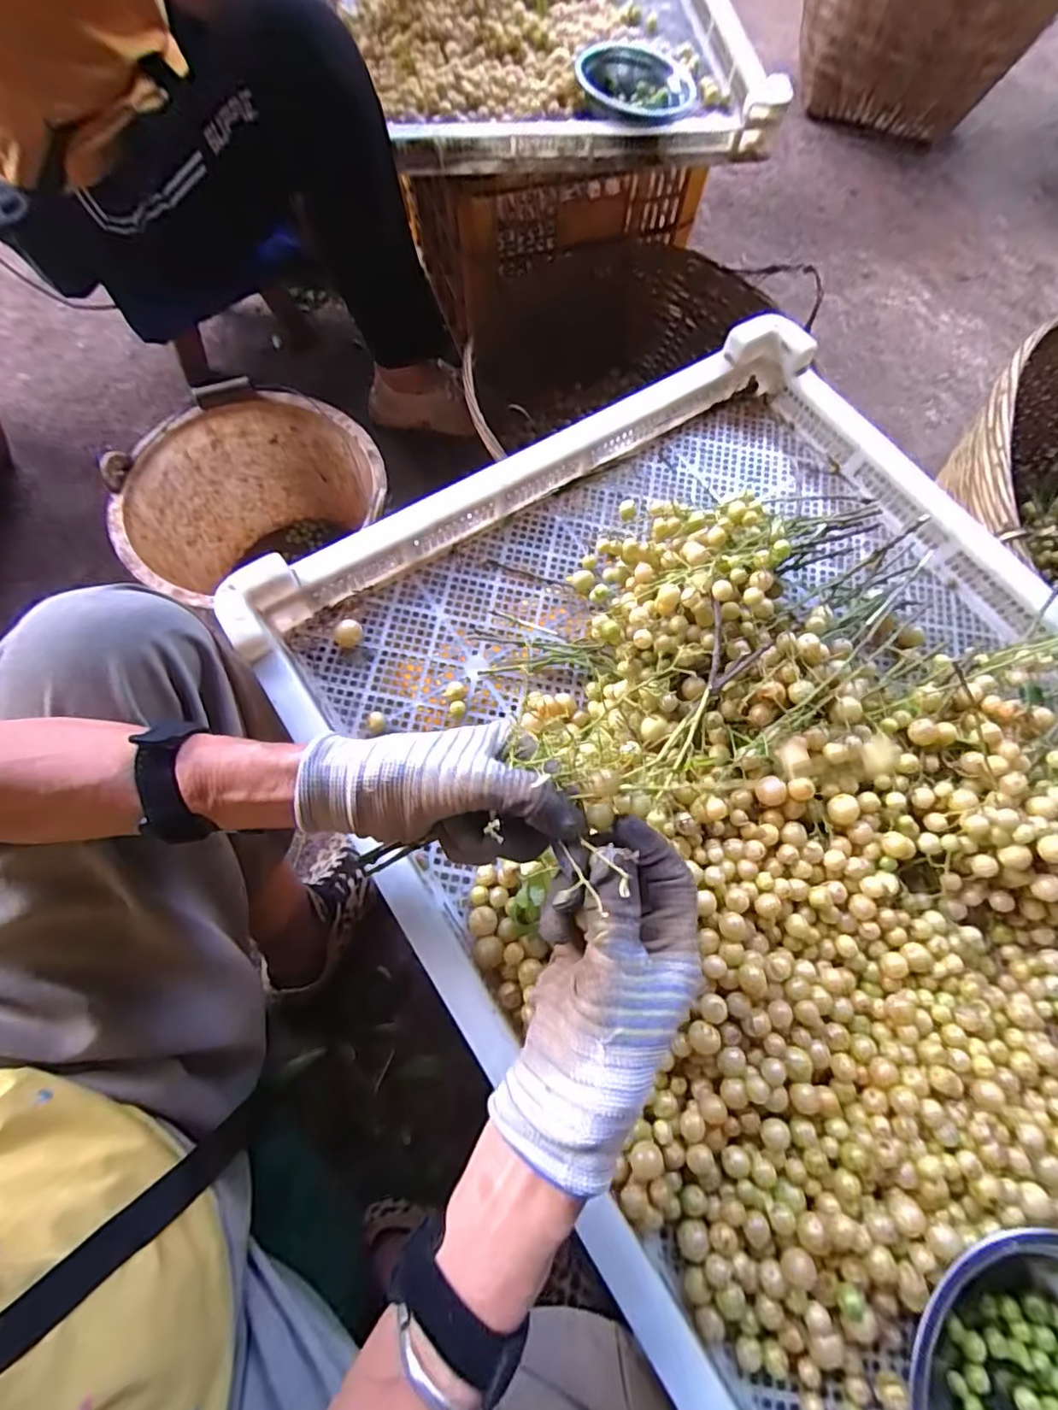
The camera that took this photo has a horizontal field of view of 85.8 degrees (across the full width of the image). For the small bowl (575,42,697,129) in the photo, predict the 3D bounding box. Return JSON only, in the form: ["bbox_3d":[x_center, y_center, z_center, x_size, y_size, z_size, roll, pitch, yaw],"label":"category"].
[{"bbox_3d":[0.147,-0.838,0.773,0.137,0.038,0.164,-42,76,-16],"label":"small bowl"}]

